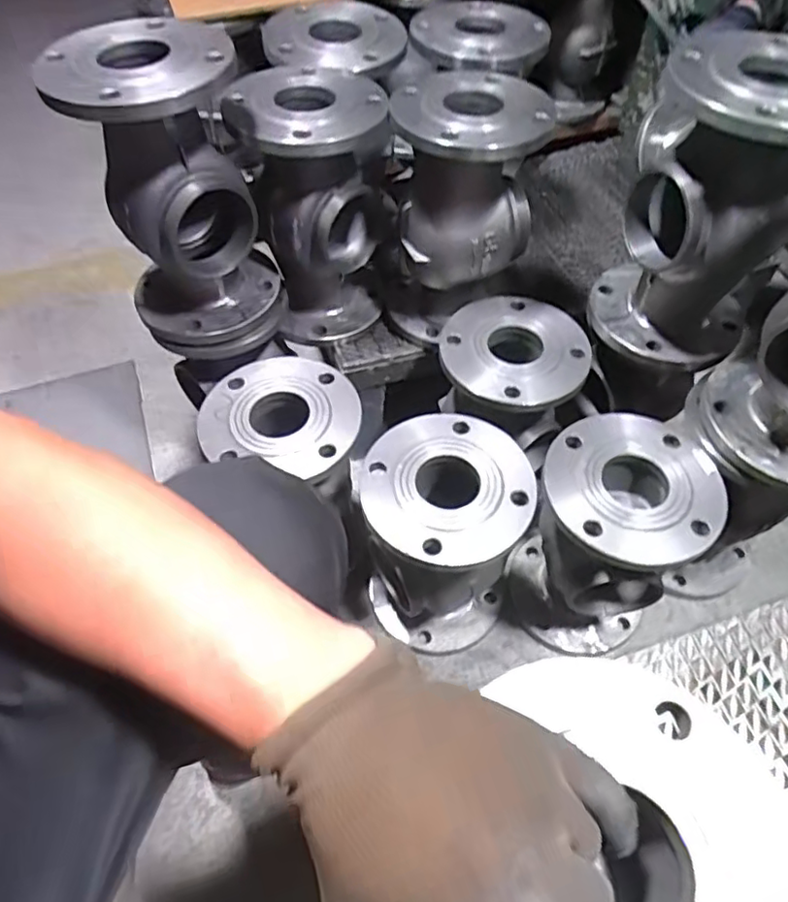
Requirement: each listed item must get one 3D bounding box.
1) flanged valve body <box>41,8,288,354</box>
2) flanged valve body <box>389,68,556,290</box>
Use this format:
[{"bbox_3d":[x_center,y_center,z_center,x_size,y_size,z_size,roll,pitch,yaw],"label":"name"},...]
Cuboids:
[{"bbox_3d":[-0.229,-0.267,0.664,0.165,0.291,0.166,-19,56,-12],"label":"flanged valve body"},{"bbox_3d":[0.081,-0.317,0.722,0.161,0.184,0.144,-10,55,-6],"label":"flanged valve body"}]

